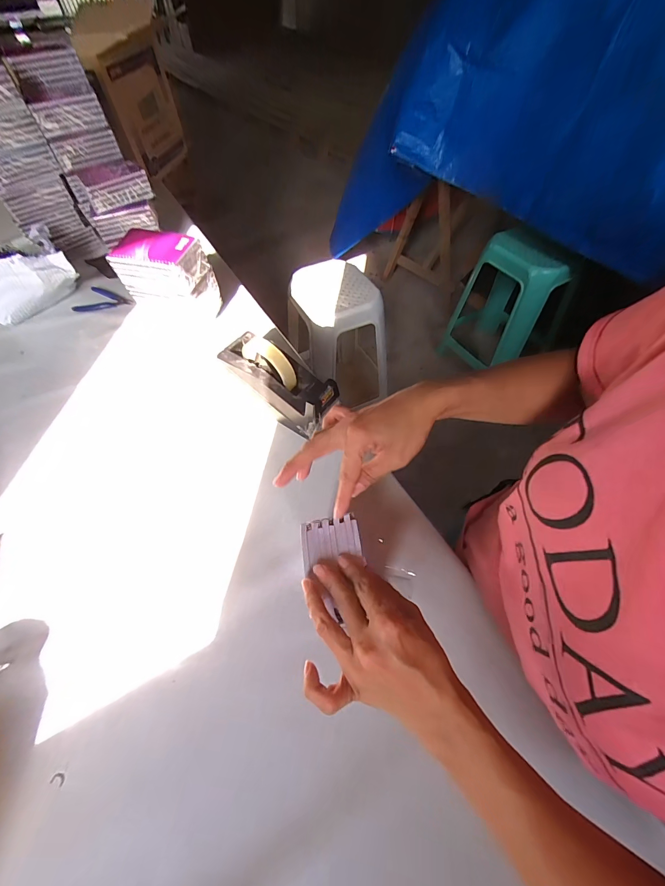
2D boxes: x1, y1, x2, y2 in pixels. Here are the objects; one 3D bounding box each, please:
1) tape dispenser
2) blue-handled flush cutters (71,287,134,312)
[{"bbox_3d":[-0.081,-0.101,0.542,0.208,0.109,0.082,38,64,9],"label":"tape dispenser"},{"bbox_3d":[-0.509,-0.312,0.771,0.131,0.007,0.080,17,59,12],"label":"blue-handled flush cutters"}]

